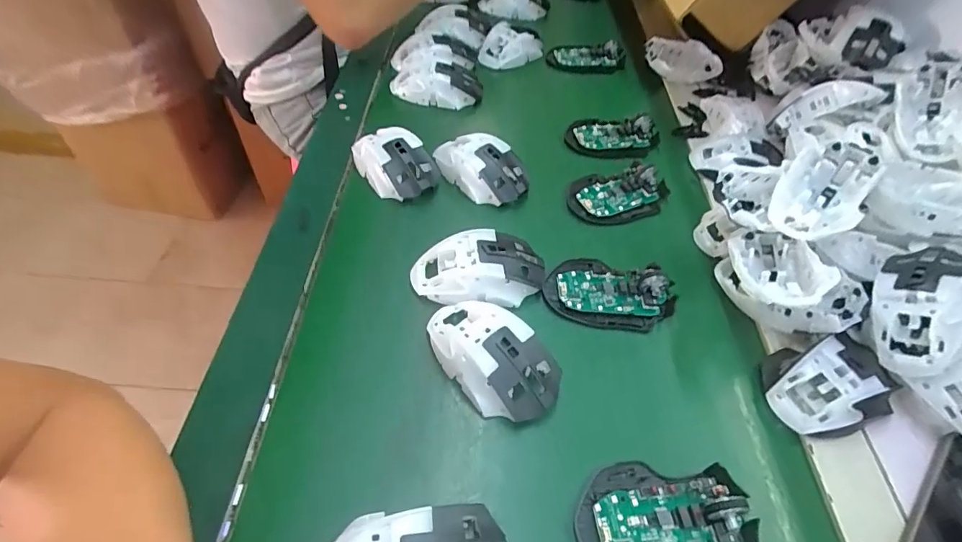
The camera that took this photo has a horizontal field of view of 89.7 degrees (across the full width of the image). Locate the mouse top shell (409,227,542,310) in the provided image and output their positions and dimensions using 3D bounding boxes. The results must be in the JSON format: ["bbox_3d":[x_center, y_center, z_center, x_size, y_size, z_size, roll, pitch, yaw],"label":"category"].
[{"bbox_3d":[-0.002,-0.001,0.425,0.113,0.037,0.064,-6,50,-7],"label":"mouse top shell"}]

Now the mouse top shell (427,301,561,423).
[{"bbox_3d":[0.006,0.064,0.372,0.062,0.039,0.115,-36,60,-28],"label":"mouse top shell"}]

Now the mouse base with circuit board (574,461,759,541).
[{"bbox_3d":[0.119,0.158,0.308,0.111,0.025,0.073,0,50,-2],"label":"mouse base with circuit board"}]

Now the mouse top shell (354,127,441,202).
[{"bbox_3d":[-0.094,-0.117,0.515,0.111,0.040,0.069,38,58,26],"label":"mouse top shell"}]

